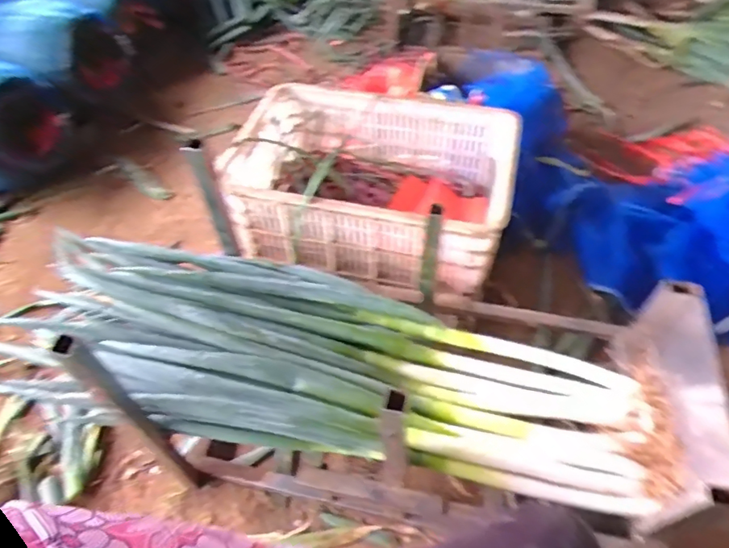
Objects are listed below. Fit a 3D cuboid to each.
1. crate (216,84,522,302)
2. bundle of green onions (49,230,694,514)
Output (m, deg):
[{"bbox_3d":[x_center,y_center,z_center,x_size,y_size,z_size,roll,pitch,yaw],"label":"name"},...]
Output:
[{"bbox_3d":[0.017,-0.190,1.079,0.523,0.205,0.371,13,51,10],"label":"crate"},{"bbox_3d":[-0.058,0.125,0.784,0.972,0.072,0.315,11,51,8],"label":"bundle of green onions"}]

